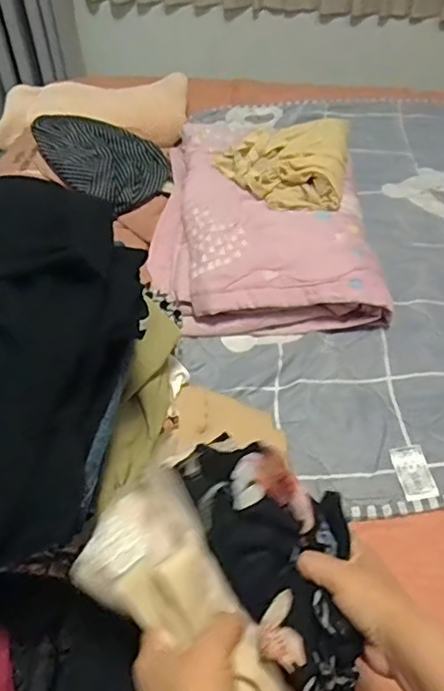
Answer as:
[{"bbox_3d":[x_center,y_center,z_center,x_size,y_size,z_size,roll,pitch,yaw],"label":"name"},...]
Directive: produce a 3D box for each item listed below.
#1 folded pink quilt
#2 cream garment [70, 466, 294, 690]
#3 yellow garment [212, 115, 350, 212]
[{"bbox_3d":[0.065,-0.211,0.971,0.346,0.107,0.429,-1,50,-1],"label":"folded pink quilt"},{"bbox_3d":[-0.024,0.189,0.437,0.094,0.083,0.200,-32,62,-29],"label":"cream garment"},{"bbox_3d":[0.099,-0.309,0.974,0.219,0.051,0.210,7,50,6],"label":"yellow garment"}]

